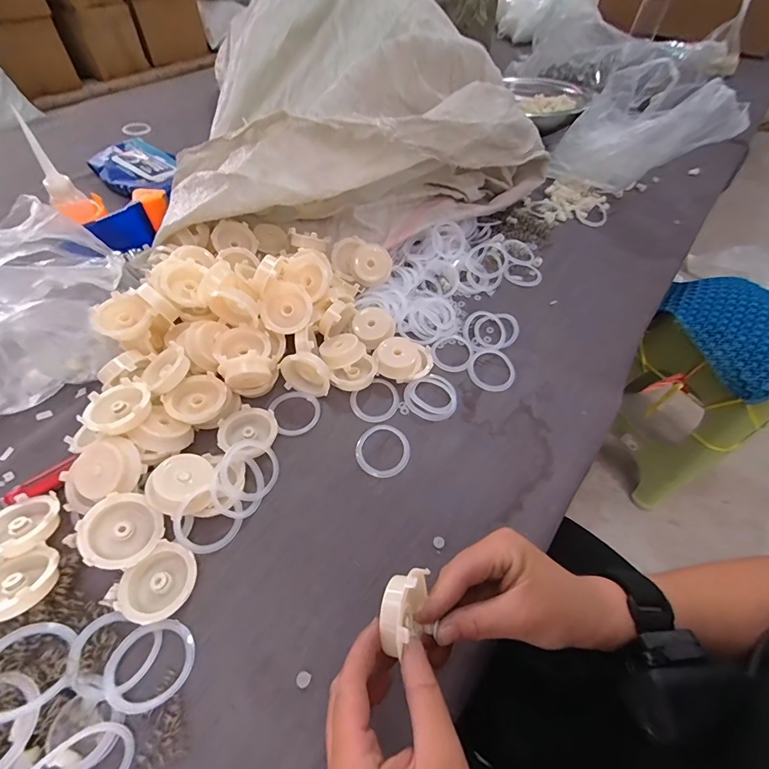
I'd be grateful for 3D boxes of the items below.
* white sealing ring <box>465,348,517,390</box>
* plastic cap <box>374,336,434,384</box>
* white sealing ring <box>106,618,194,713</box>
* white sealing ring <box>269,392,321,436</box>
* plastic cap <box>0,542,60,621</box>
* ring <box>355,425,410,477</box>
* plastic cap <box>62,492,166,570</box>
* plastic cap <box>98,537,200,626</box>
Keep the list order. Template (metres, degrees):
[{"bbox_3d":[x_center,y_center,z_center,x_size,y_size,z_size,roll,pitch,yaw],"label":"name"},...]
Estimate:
[{"bbox_3d":[0.124,-0.018,0.444,0.053,0.006,0.054,1,53,-2],"label":"white sealing ring"},{"bbox_3d":[0.022,-0.029,0.432,0.064,0.015,0.054,-31,80,-36],"label":"plastic cap"},{"bbox_3d":[-0.162,0.191,0.267,0.054,0.011,0.052,1,53,-2],"label":"white sealing ring"},{"bbox_3d":[-0.091,0.027,0.403,0.048,0.007,0.051,1,53,-2],"label":"white sealing ring"},{"bbox_3d":[-0.265,0.142,0.276,0.052,0.017,0.052,-4,27,2],"label":"plastic cap"},{"bbox_3d":[-0.001,0.063,0.378,0.051,0.004,0.053,1,53,-2],"label":"ring"},{"bbox_3d":[-0.205,0.115,0.301,0.053,0.019,0.053,16,50,-21],"label":"plastic cap"},{"bbox_3d":[-0.172,0.151,0.296,0.056,0.016,0.053,1,53,-2],"label":"plastic cap"}]

